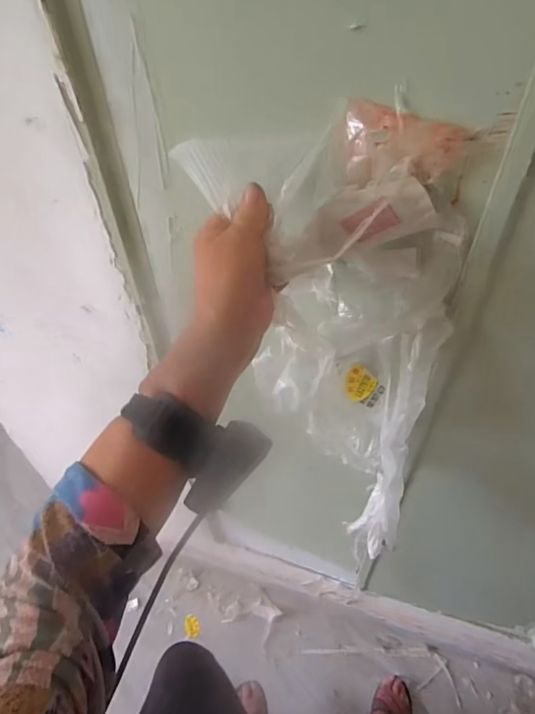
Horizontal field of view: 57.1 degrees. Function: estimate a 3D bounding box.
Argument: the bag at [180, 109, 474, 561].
[{"bbox_3d":[0.076,0.004,0.510,0.131,0.469,0.166,-33,44,-23],"label":"bag"}]

